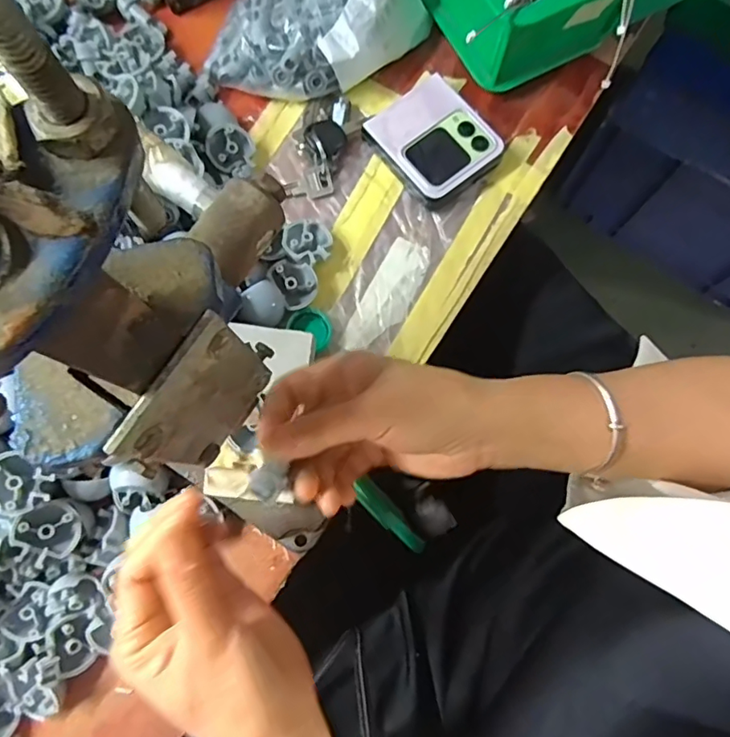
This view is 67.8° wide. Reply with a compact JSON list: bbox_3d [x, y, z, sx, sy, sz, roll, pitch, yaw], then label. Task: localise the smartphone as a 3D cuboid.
[{"bbox_3d":[0.052,-0.175,0.416,0.078,0.014,0.085,-37,79,-7],"label":"smartphone"}]

